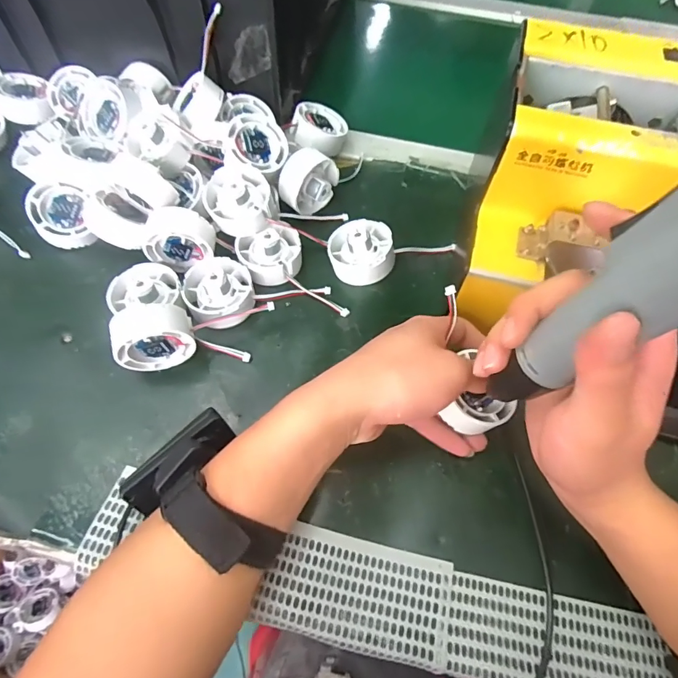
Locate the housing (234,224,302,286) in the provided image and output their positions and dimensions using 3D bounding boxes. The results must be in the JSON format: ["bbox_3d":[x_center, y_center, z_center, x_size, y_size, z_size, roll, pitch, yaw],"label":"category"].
[{"bbox_3d":[-0.057,-0.073,0.372,0.053,0.026,0.046,-20,64,-12],"label":"housing"}]

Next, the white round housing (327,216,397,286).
[{"bbox_3d":[0.019,-0.074,0.371,0.053,0.033,0.055,1,61,-1],"label":"white round housing"}]

